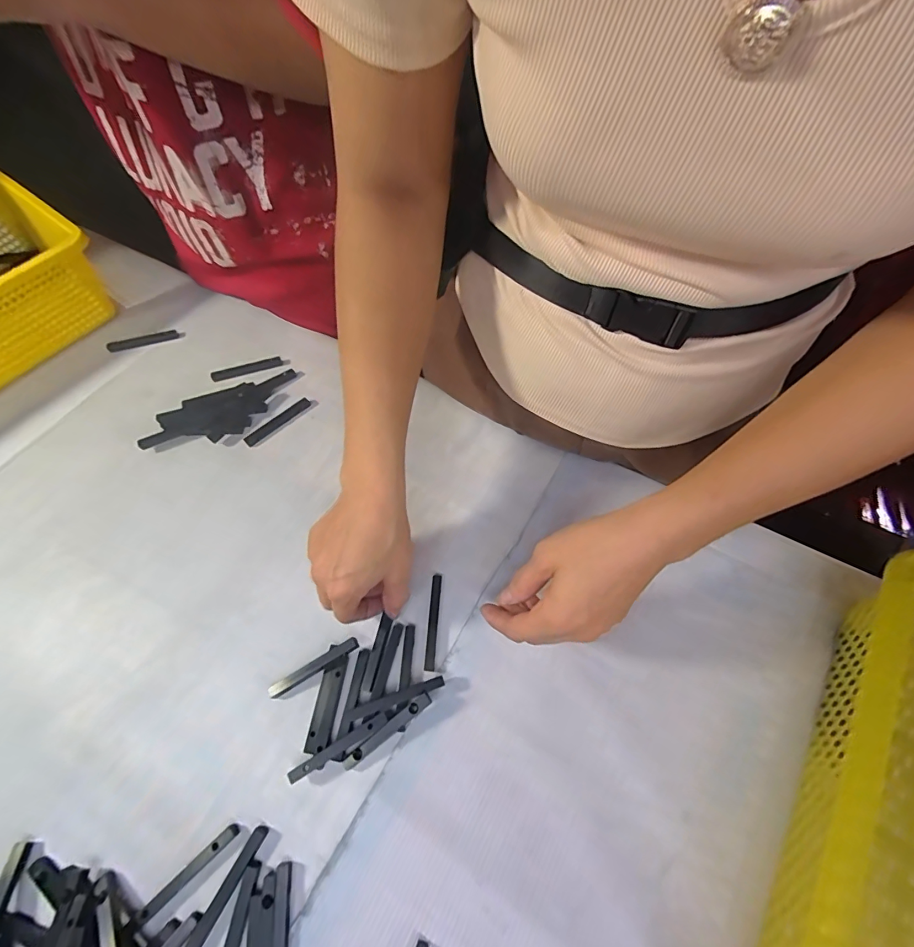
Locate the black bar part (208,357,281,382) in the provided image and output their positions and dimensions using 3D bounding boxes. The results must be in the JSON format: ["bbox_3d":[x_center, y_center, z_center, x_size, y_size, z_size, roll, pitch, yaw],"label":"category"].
[{"bbox_3d":[-0.234,-0.116,0.492,0.075,0.005,0.015,-18,64,-9],"label":"black bar part"}]

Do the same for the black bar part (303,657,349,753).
[{"bbox_3d":[-0.100,0.177,0.340,0.016,0.004,0.066,8,63,4],"label":"black bar part"}]

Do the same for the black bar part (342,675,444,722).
[{"bbox_3d":[-0.049,0.173,0.340,0.080,0.007,0.010,-17,64,-8],"label":"black bar part"}]

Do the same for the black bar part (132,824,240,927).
[{"bbox_3d":[-0.179,0.266,0.294,0.070,0.006,0.008,-39,69,-18],"label":"black bar part"}]

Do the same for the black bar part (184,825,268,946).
[{"bbox_3d":[-0.153,0.276,0.289,0.010,0.006,0.079,25,65,13],"label":"black bar part"}]

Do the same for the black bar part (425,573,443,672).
[{"bbox_3d":[-0.020,0.124,0.370,0.008,0.005,0.076,4,63,2],"label":"black bar part"}]

